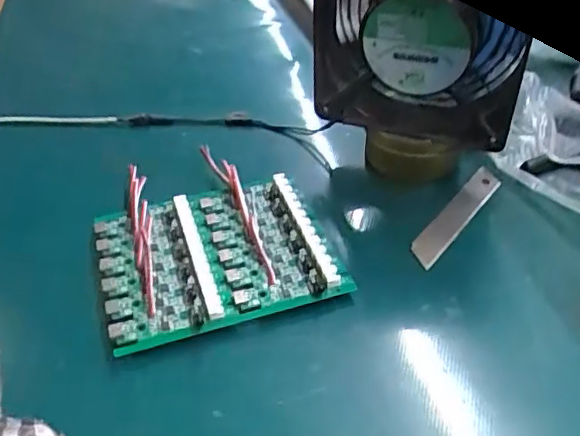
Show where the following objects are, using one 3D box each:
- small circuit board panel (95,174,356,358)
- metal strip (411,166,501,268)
[{"bbox_3d":[-0.043,0.020,0.337,0.117,0.017,0.095,-14,43,-12],"label":"small circuit board panel"},{"bbox_3d":[0.099,-0.002,0.363,0.016,0.004,0.092,35,54,21],"label":"metal strip"}]

